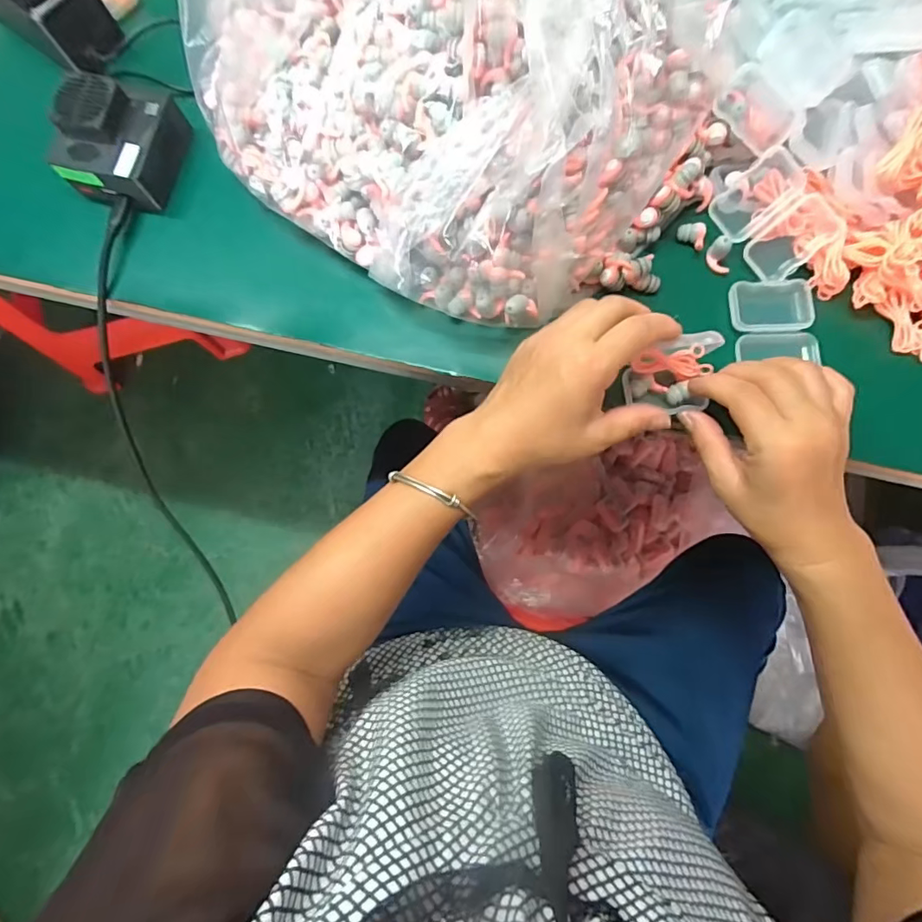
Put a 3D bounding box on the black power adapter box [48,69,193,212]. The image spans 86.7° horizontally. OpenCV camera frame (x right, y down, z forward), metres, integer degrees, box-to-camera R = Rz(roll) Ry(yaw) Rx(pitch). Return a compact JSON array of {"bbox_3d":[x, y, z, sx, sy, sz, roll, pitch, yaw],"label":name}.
[{"bbox_3d":[-0.243,-0.232,0.348,0.064,0.043,0.083,16,80,3],"label":"black power adapter box"}]

